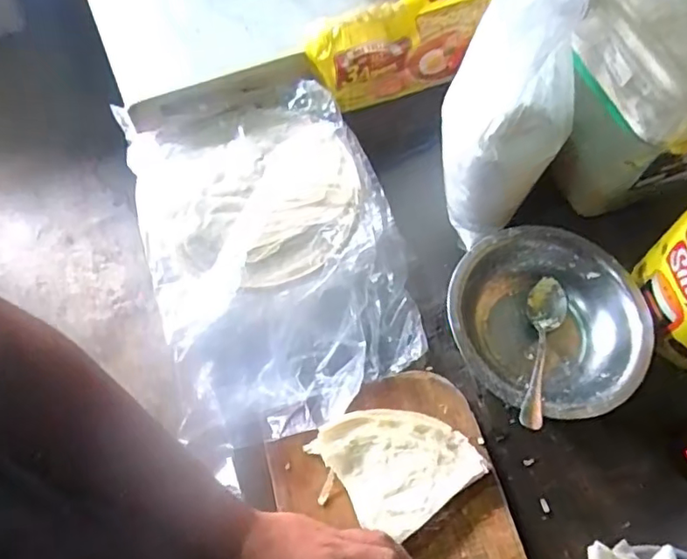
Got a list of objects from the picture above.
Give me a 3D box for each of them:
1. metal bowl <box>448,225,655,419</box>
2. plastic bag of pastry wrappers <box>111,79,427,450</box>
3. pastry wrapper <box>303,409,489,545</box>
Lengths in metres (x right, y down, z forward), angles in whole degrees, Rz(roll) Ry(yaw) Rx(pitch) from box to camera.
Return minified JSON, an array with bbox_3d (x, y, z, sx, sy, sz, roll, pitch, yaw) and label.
[{"bbox_3d":[0.193,0.041,0.560,0.183,0.069,0.182,0,68,0],"label":"metal bowl"},{"bbox_3d":[-0.071,-0.040,0.590,0.247,0.034,0.378,-18,69,-7],"label":"plastic bag of pastry wrappers"},{"bbox_3d":[0.041,0.161,0.498,0.136,0.012,0.097,22,69,9],"label":"pastry wrapper"}]

